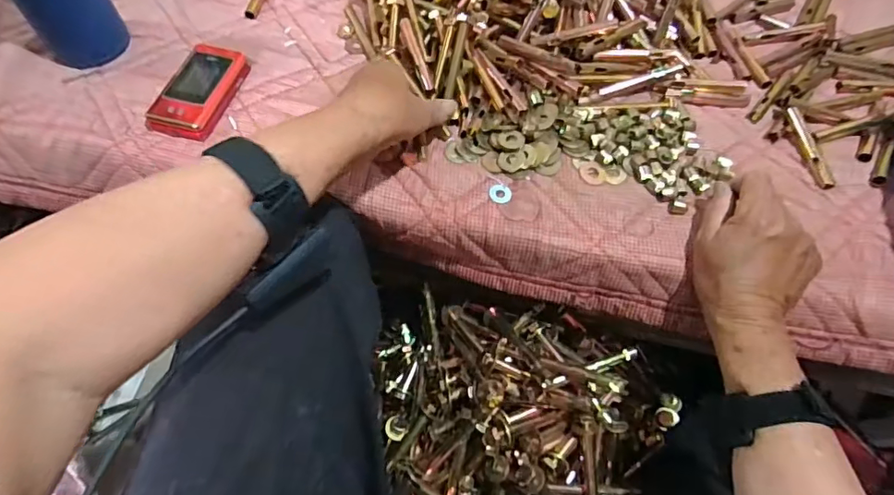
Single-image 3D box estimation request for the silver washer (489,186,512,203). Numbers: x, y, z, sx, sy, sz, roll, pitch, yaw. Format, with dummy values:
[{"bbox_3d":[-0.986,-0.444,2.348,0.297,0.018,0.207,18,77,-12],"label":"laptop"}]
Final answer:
[{"bbox_3d":[0.048,-0.049,0.460,0.019,0.004,0.020,1,61,-1],"label":"silver washer"}]

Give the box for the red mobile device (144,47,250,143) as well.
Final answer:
[{"bbox_3d":[-0.237,-0.146,0.490,0.058,0.024,0.106,10,61,4],"label":"red mobile device"}]

